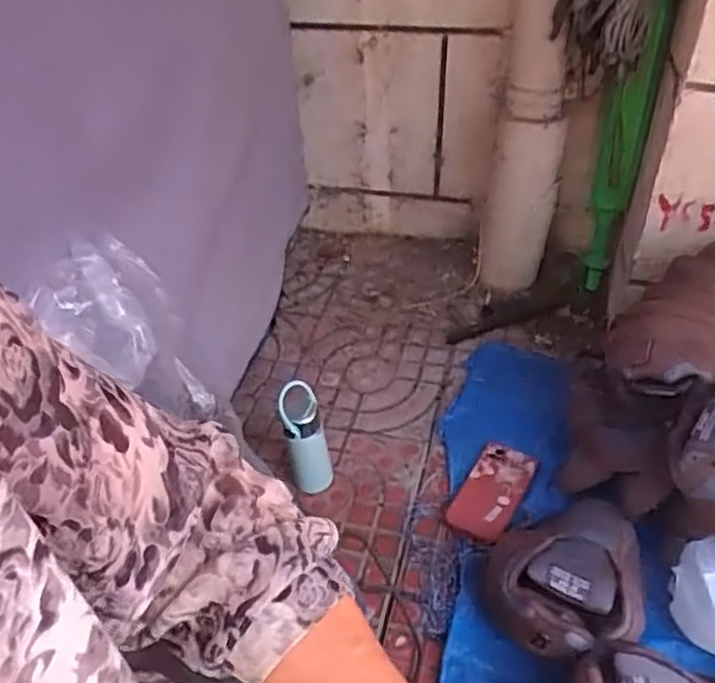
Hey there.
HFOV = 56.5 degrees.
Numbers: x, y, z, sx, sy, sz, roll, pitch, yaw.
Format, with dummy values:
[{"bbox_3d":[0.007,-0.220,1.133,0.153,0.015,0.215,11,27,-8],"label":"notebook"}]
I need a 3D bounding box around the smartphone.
[{"bbox_3d":[0.184,0.206,0.912,0.078,0.013,0.169,18,41,26],"label":"smartphone"}]

